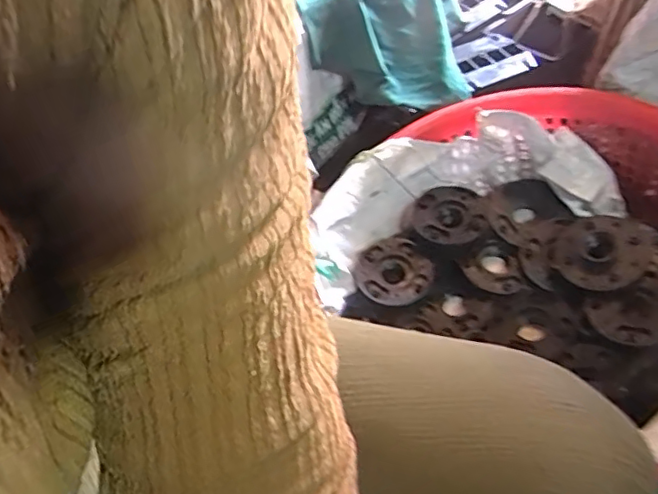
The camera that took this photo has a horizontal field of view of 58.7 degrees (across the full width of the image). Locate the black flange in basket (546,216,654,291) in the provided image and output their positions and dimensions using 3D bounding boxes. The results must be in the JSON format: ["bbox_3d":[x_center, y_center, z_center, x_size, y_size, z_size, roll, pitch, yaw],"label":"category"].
[{"bbox_3d":[0.326,0.002,0.702,0.101,0.044,0.101,-1,56,2],"label":"black flange in basket"}]

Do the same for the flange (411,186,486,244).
[{"bbox_3d":[0.161,-0.043,0.785,0.097,0.030,0.089,-1,56,2],"label":"flange"}]

